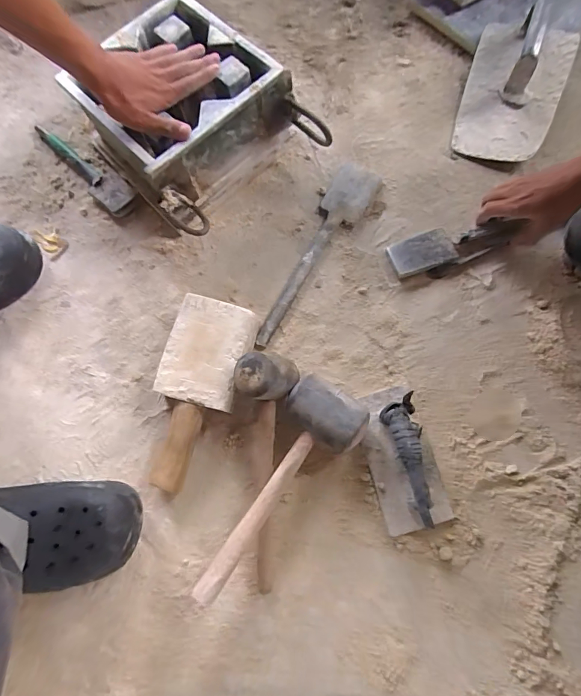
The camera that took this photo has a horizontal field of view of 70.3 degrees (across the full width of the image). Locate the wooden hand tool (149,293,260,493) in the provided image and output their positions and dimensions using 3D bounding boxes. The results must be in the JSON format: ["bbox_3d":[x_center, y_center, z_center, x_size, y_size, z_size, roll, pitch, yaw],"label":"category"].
[{"bbox_3d":[-0.127,0.059,0.555,0.106,0.051,0.252,15,78,8],"label":"wooden hand tool"}]

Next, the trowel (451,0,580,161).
[{"bbox_3d":[0.359,-0.417,0.640,0.147,0.095,0.230,17,78,6],"label":"trowel"}]

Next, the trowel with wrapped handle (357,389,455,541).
[{"bbox_3d":[0.143,0.140,0.522,0.084,0.067,0.177,-15,77,-2],"label":"trowel with wrapped handle"}]

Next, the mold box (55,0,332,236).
[{"bbox_3d":[-0.139,-0.334,0.604,0.241,0.129,0.289,-41,79,-8],"label":"mold box"}]

